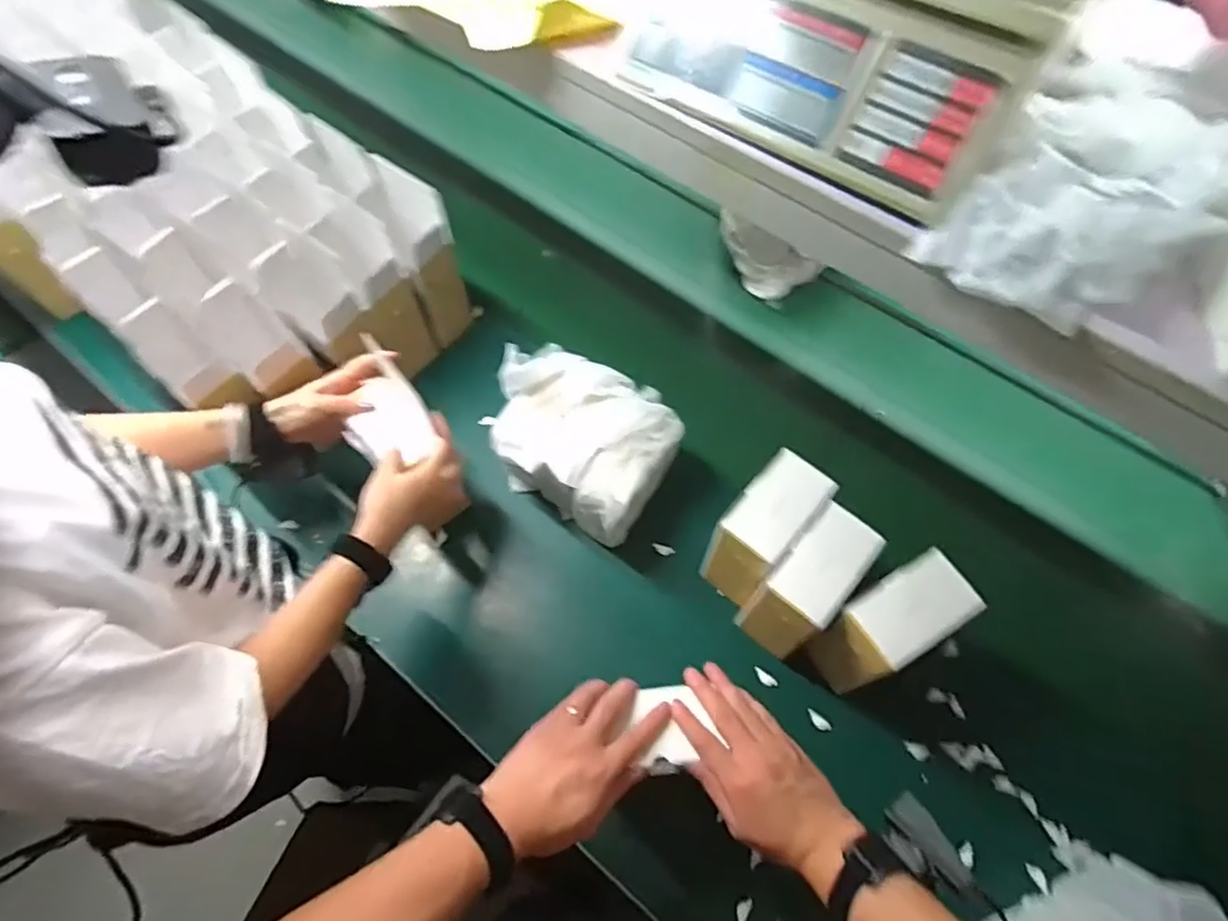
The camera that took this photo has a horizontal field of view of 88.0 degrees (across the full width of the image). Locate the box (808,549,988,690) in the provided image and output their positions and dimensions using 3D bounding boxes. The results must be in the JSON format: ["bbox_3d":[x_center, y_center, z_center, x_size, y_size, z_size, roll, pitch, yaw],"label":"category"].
[{"bbox_3d":[0.283,0.179,0.678,0.124,0.168,0.070,-28,66,-14],"label":"box"}]

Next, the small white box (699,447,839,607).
[{"bbox_3d":[0.163,0.090,0.727,0.073,0.166,0.143,40,69,18],"label":"small white box"}]

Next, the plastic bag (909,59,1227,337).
[{"bbox_3d":[0.308,-0.173,0.400,0.135,0.075,0.183,39,69,17],"label":"plastic bag"}]

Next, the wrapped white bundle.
[{"bbox_3d":[-0.044,-0.022,0.799,0.218,0.134,0.166,29,66,13],"label":"wrapped white bundle"}]

